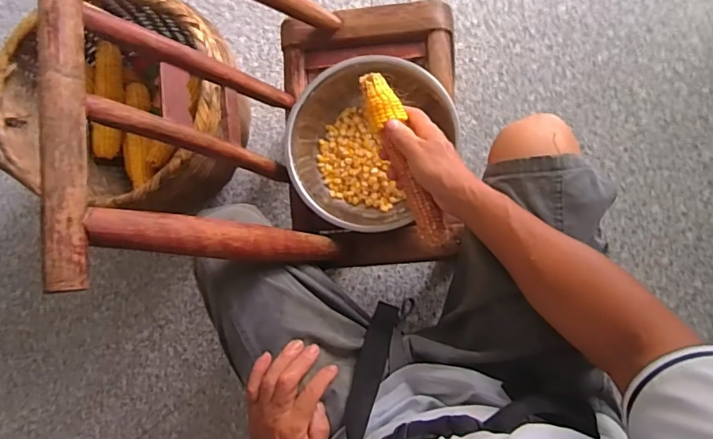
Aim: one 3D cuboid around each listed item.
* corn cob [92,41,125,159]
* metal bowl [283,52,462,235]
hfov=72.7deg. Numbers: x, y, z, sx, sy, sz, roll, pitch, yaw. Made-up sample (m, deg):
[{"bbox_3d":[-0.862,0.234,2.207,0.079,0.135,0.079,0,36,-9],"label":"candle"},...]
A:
[{"bbox_3d":[-0.480,-0.227,0.940,0.047,0.048,0.218,13,109,8],"label":"corn cob"},{"bbox_3d":[0.023,-0.103,0.668,0.218,0.091,0.209,-1,86,9],"label":"metal bowl"}]

